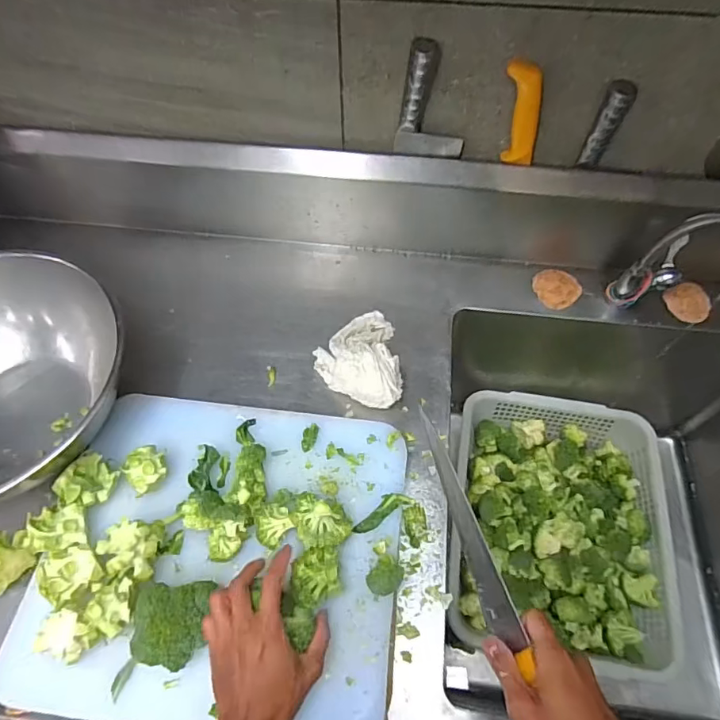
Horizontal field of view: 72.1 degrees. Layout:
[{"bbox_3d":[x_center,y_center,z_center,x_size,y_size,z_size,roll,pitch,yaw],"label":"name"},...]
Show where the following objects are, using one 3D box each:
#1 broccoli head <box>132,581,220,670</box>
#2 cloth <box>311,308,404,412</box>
[{"bbox_3d":[-0.191,0.264,0.495,0.074,0.041,0.075,-1,59,0],"label":"broccoli head"},{"bbox_3d":[-0.004,-0.011,0.689,0.113,0.047,0.161,-3,59,-2],"label":"cloth"}]

